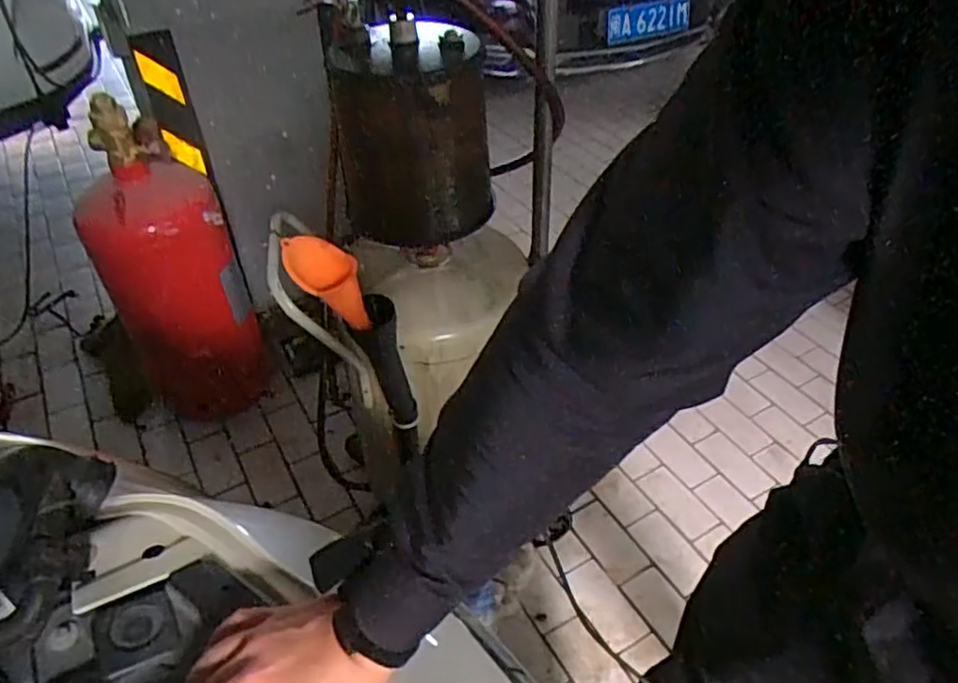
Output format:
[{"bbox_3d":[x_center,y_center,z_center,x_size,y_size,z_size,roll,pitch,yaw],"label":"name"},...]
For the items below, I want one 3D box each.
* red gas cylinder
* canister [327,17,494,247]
[{"bbox_3d":[-0.794,-0.137,1.778,0.337,0.951,0.297,-26,48,-26],"label":"red gas cylinder"},{"bbox_3d":[-0.101,-0.330,1.105,0.237,0.321,0.230,-4,42,-4],"label":"canister"}]

